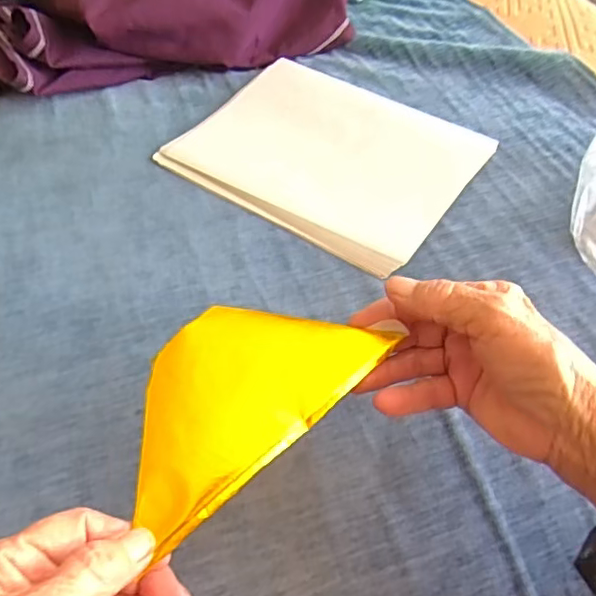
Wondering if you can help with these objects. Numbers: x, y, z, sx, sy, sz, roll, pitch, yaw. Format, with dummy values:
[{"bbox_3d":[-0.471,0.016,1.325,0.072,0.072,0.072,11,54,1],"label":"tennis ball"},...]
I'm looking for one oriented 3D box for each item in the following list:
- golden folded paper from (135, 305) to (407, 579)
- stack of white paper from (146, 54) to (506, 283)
[{"bbox_3d":[-0.029,0.044,0.300,0.151,0.005,0.080,-39,81,-21],"label":"golden folded paper"},{"bbox_3d":[0.029,-0.138,0.531,0.252,0.014,0.194,31,58,22],"label":"stack of white paper"}]

